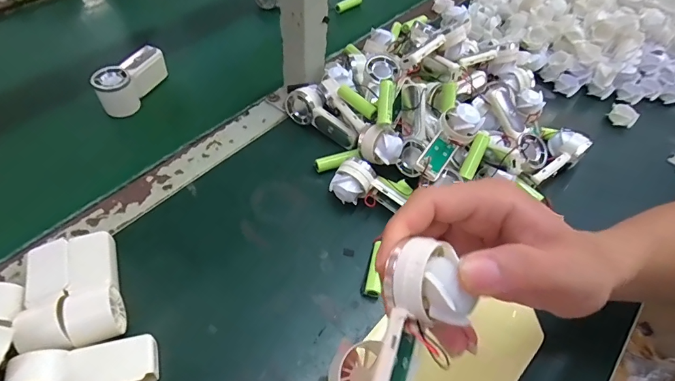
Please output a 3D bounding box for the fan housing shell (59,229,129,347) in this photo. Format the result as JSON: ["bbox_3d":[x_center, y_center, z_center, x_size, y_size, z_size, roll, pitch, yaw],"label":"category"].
[{"bbox_3d":[-0.194,0.077,0.324,0.034,0.041,0.093,-19,60,-16],"label":"fan housing shell"}]

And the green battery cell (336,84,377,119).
[{"bbox_3d":[0.021,-0.096,0.430,0.013,0.011,0.055,-34,64,-26],"label":"green battery cell"}]

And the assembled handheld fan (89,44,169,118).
[{"bbox_3d":[-0.249,-0.135,0.490,0.037,0.046,0.092,20,57,10],"label":"assembled handheld fan"}]

